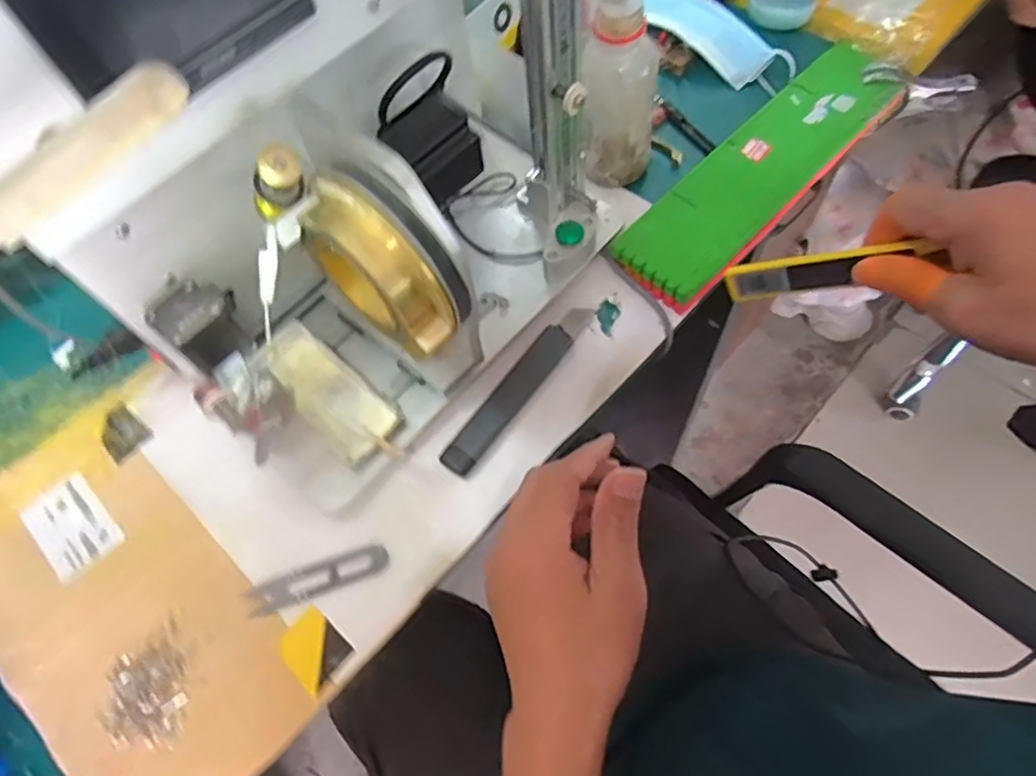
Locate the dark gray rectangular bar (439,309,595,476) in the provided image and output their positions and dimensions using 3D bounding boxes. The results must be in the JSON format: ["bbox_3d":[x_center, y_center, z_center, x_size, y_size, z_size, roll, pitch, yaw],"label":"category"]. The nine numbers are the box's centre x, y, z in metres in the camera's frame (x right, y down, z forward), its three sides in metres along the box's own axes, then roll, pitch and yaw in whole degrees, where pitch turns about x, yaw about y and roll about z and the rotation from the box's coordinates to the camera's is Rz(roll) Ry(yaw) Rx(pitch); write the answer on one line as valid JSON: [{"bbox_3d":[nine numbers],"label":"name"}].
[{"bbox_3d":[0.003,-0.004,0.484,0.024,0.011,0.171,33,69,19],"label":"dark gray rectangular bar"}]

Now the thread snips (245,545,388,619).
[{"bbox_3d":[-0.138,0.131,0.428,0.098,0.004,0.022,-18,62,-5],"label":"thread snips"}]

